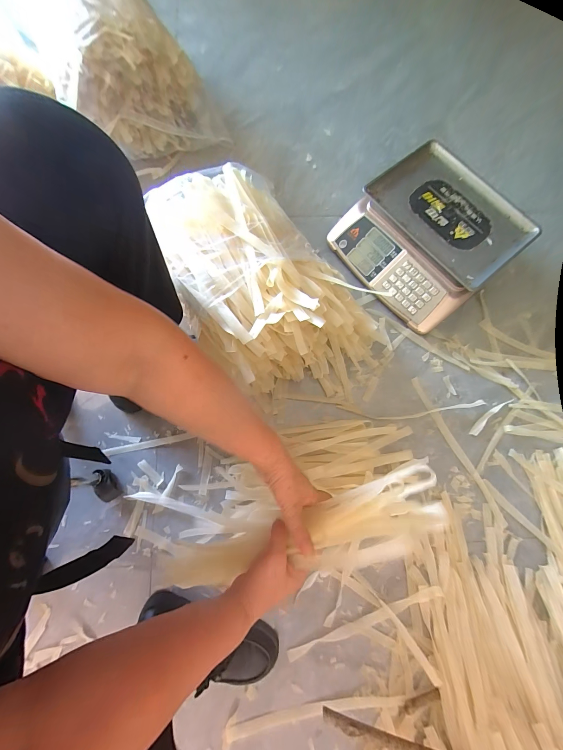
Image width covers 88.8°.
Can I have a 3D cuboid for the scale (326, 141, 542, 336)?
[{"bbox_3d":[0.346,-0.326,0.692,0.349,0.114,0.346,-38,80,-10],"label":"scale"}]

